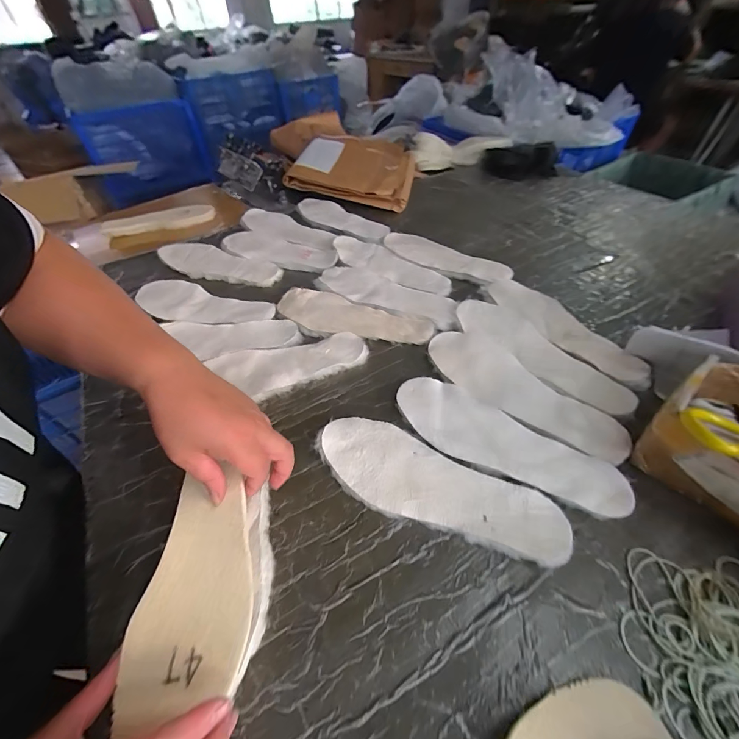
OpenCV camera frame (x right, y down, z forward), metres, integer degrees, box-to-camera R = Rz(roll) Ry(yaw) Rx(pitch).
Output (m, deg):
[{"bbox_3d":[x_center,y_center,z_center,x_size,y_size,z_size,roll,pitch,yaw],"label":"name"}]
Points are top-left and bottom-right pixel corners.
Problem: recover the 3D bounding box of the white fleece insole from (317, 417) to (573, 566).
[{"bbox_3d":[0.062,0.118,0.351,0.255,0.005,0.091,23,52,22],"label":"white fleece insole"}]

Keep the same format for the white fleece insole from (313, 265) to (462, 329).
[{"bbox_3d":[0.025,-0.128,0.581,0.259,0.008,0.082,22,52,21],"label":"white fleece insole"}]

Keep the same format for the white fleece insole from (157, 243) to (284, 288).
[{"bbox_3d":[-0.300,-0.204,0.673,0.267,0.014,0.085,19,55,15],"label":"white fleece insole"}]

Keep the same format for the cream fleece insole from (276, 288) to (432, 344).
[{"bbox_3d":[-0.030,-0.081,0.543,0.252,0.013,0.081,15,50,16],"label":"cream fleece insole"}]

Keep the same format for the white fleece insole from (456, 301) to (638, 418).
[{"bbox_3d":[0.233,-0.028,0.478,0.083,0.009,0.255,-31,53,-24],"label":"white fleece insole"}]

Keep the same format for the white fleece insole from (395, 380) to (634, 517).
[{"bbox_3d":[0.147,0.078,0.390,0.253,0.009,0.088,23,52,22],"label":"white fleece insole"}]

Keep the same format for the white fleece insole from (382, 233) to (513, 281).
[{"bbox_3d":[0.143,-0.217,0.659,0.254,0.010,0.083,26,53,24],"label":"white fleece insole"}]

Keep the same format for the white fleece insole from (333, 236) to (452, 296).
[{"bbox_3d":[0.032,-0.200,0.644,0.261,0.009,0.086,32,56,28],"label":"white fleece insole"}]

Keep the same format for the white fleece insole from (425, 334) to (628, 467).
[{"bbox_3d":[0.185,0.022,0.436,0.088,0.007,0.260,-36,55,-27],"label":"white fleece insole"}]

